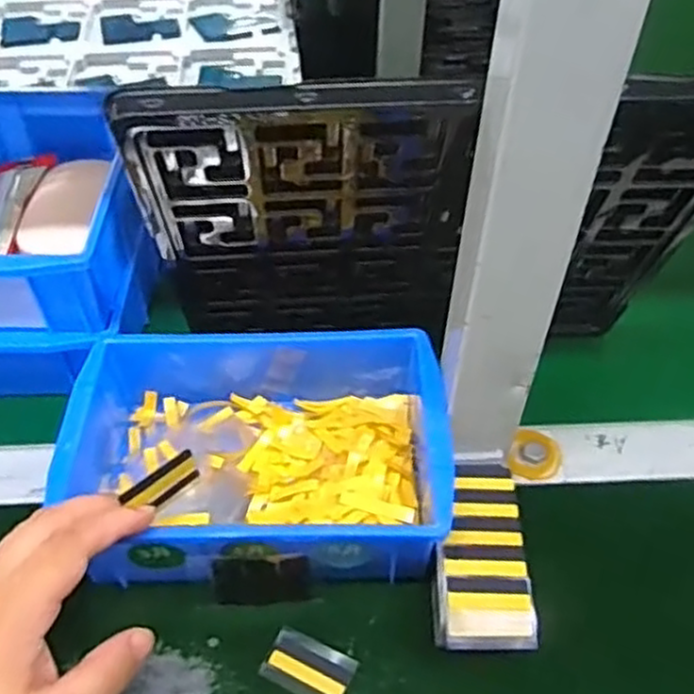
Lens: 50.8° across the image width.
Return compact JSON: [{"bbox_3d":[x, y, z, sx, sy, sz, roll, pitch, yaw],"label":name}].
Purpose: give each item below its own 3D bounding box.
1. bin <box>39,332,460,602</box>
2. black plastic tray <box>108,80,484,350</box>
[{"bbox_3d":[-0.048,0.060,0.410,0.199,0.069,0.141,3,47,1],"label":"bin"},{"bbox_3d":[-0.018,-0.060,0.390,0.162,0.205,0.013,-3,66,-2],"label":"black plastic tray"}]

